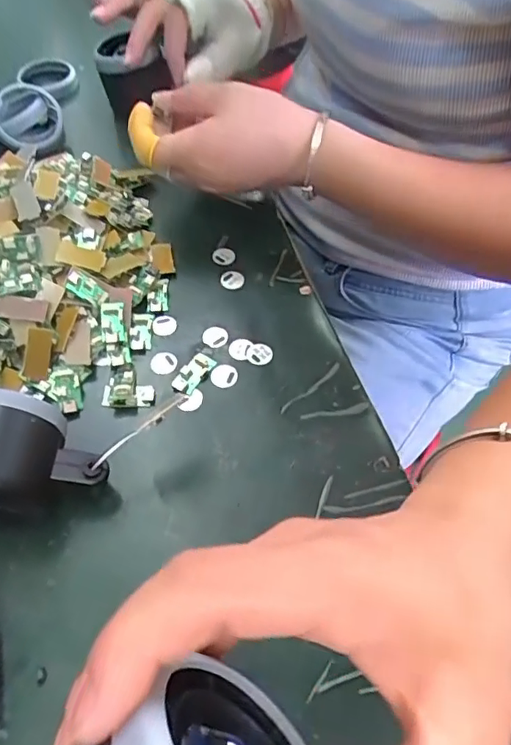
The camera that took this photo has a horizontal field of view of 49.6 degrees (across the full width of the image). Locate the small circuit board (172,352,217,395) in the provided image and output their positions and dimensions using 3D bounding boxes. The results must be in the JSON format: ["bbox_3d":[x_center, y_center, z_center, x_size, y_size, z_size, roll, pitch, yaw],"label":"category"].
[{"bbox_3d":[-0.039,0.001,0.351,0.016,0.004,0.032,31,59,18],"label":"small circuit board"}]

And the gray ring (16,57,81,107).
[{"bbox_3d":[-0.204,-0.287,0.544,0.053,0.021,0.064,-18,58,-15],"label":"gray ring"}]

